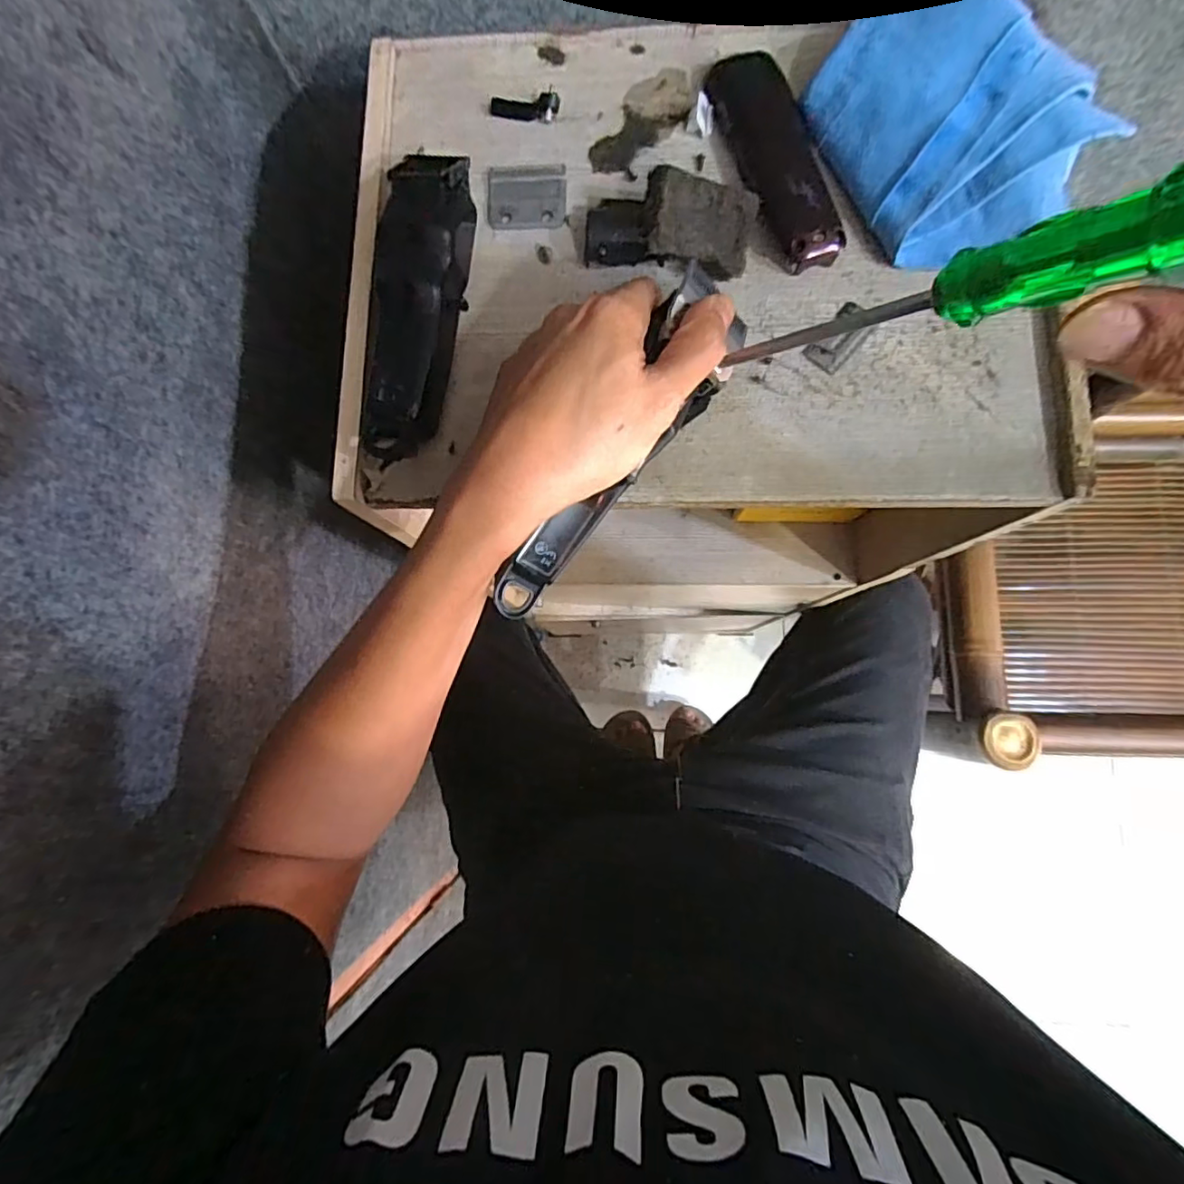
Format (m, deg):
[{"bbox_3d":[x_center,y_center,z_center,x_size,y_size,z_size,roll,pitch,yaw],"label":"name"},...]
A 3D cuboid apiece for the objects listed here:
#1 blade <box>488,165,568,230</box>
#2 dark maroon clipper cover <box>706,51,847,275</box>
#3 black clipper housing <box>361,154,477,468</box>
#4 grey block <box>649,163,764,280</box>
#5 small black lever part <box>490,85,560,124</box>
[{"bbox_3d":[-0.039,-0.236,0.348,0.047,0.004,0.041,4,80,3],"label":"blade"},{"bbox_3d":[0.102,-0.251,0.332,0.044,0.020,0.141,-18,80,-1],"label":"dark maroon clipper cover"},{"bbox_3d":[-0.096,-0.157,0.319,0.048,0.039,0.157,6,81,3],"label":"black clipper housing"},{"bbox_3d":[0.058,-0.199,0.320,0.060,0.015,0.044,11,97,-13],"label":"grey block"},{"bbox_3d":[-0.040,-0.290,0.349,0.040,0.012,0.011,9,81,4],"label":"small black lever part"}]

